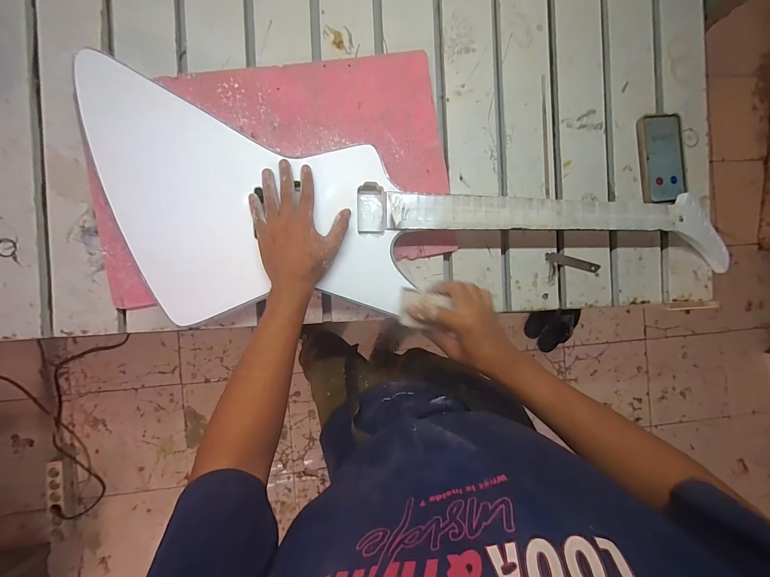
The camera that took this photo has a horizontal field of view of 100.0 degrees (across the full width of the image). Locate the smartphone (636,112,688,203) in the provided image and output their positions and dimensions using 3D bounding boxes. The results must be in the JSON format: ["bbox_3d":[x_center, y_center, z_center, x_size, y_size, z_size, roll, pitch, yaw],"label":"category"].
[{"bbox_3d":[0.509,-0.239,0.588,0.087,0.014,0.159,-8,90,-1],"label":"smartphone"}]

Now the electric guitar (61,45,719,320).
[{"bbox_3d":[0.082,-0.120,0.507,1.013,0.051,0.347,3,90,-5],"label":"electric guitar"}]

